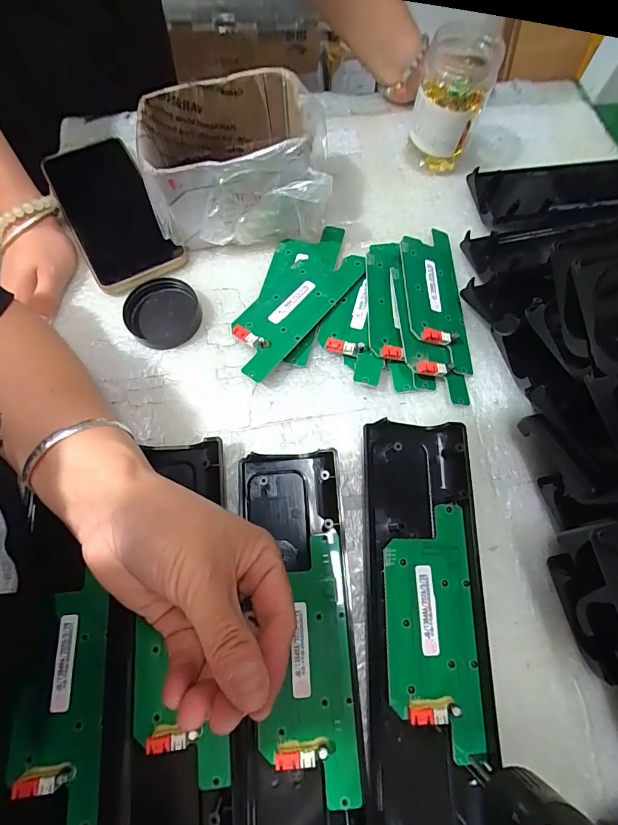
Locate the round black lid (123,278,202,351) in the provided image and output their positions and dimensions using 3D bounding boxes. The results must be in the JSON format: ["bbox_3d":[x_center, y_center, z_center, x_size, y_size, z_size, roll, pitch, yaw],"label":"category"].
[{"bbox_3d":[-0.116,-0.080,0.316,0.057,0.013,0.056,0,71,1],"label":"round black lid"}]

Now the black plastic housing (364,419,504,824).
[{"bbox_3d":[0.074,0.128,0.239,0.071,0.019,0.246,1,71,1],"label":"black plastic housing"}]

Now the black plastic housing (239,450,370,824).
[{"bbox_3d":[-0.007,0.147,0.233,0.067,0.018,0.244,-4,71,-1],"label":"black plastic housing"}]

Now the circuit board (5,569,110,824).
[{"bbox_3d":[-0.142,0.164,0.225,0.048,0.015,0.118,-6,71,-1],"label":"circuit board"}]

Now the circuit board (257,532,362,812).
[{"bbox_3d":[-0.002,0.145,0.233,0.051,0.015,0.135,-4,71,0],"label":"circuit board"}]

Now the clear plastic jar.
[{"bbox_3d":[0.122,-0.269,0.342,0.057,0.079,0.056,0,71,1],"label":"clear plastic jar"}]

